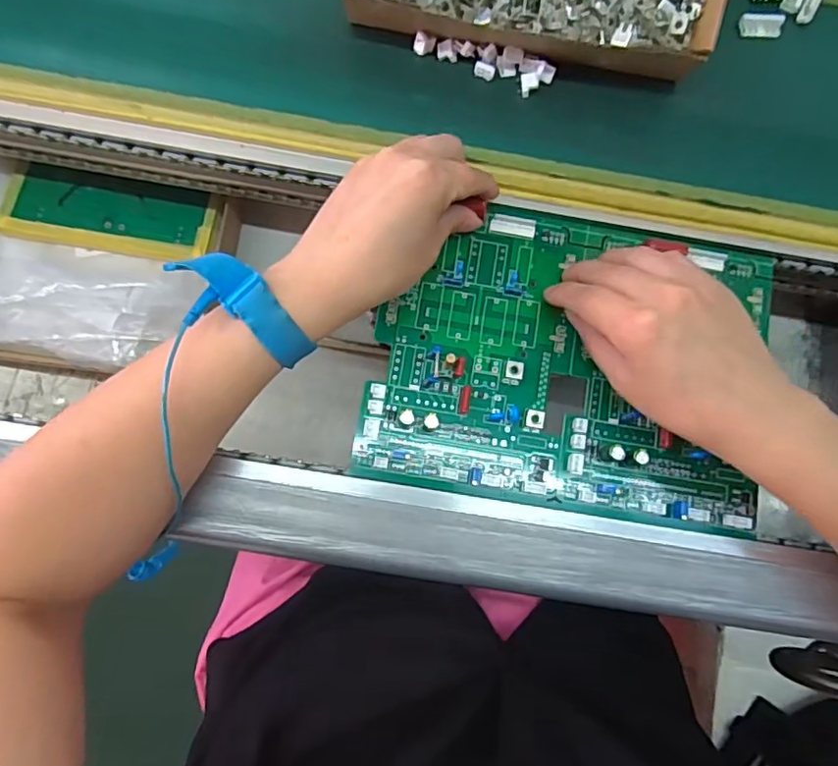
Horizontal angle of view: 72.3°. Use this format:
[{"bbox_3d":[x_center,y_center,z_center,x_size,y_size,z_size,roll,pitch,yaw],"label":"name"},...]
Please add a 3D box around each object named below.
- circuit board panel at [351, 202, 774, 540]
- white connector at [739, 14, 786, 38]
[{"bbox_3d":[0.093,-0.014,0.346,0.233,0.011,0.176,11,82,-2],"label":"circuit board panel"},{"bbox_3d":[0.226,-0.236,0.377,0.031,0.005,0.015,-3,83,-4],"label":"white connector"}]

